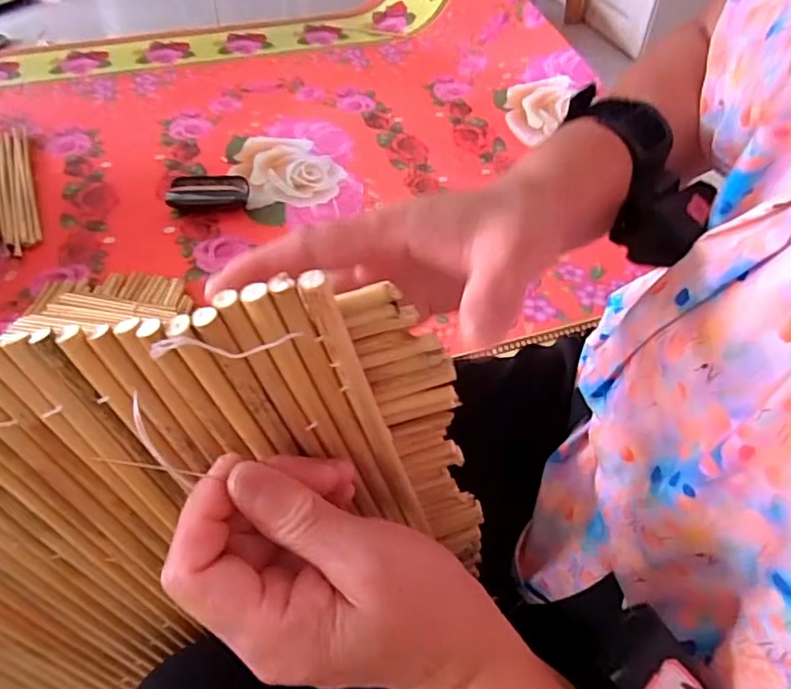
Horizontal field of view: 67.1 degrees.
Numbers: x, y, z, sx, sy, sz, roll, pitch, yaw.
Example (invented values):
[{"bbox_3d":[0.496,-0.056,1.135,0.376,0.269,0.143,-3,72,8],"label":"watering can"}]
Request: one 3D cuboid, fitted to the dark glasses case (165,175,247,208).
[{"bbox_3d":[-0.376,-0.304,1.206,0.157,0.046,0.087,-3,49,-5],"label":"dark glasses case"}]

